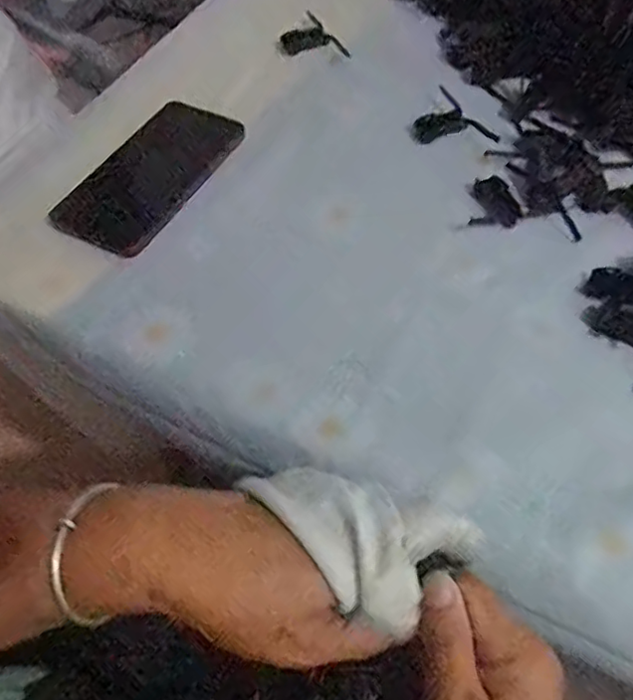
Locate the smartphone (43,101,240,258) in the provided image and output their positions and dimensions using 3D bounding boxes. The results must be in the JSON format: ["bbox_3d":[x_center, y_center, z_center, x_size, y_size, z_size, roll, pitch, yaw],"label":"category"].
[{"bbox_3d":[-0.130,-0.145,0.491,0.077,0.009,0.164,27,59,13],"label":"smartphone"}]

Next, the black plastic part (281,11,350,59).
[{"bbox_3d":[-0.009,-0.311,0.613,0.053,0.010,0.078,-24,62,-18],"label":"black plastic part"}]

